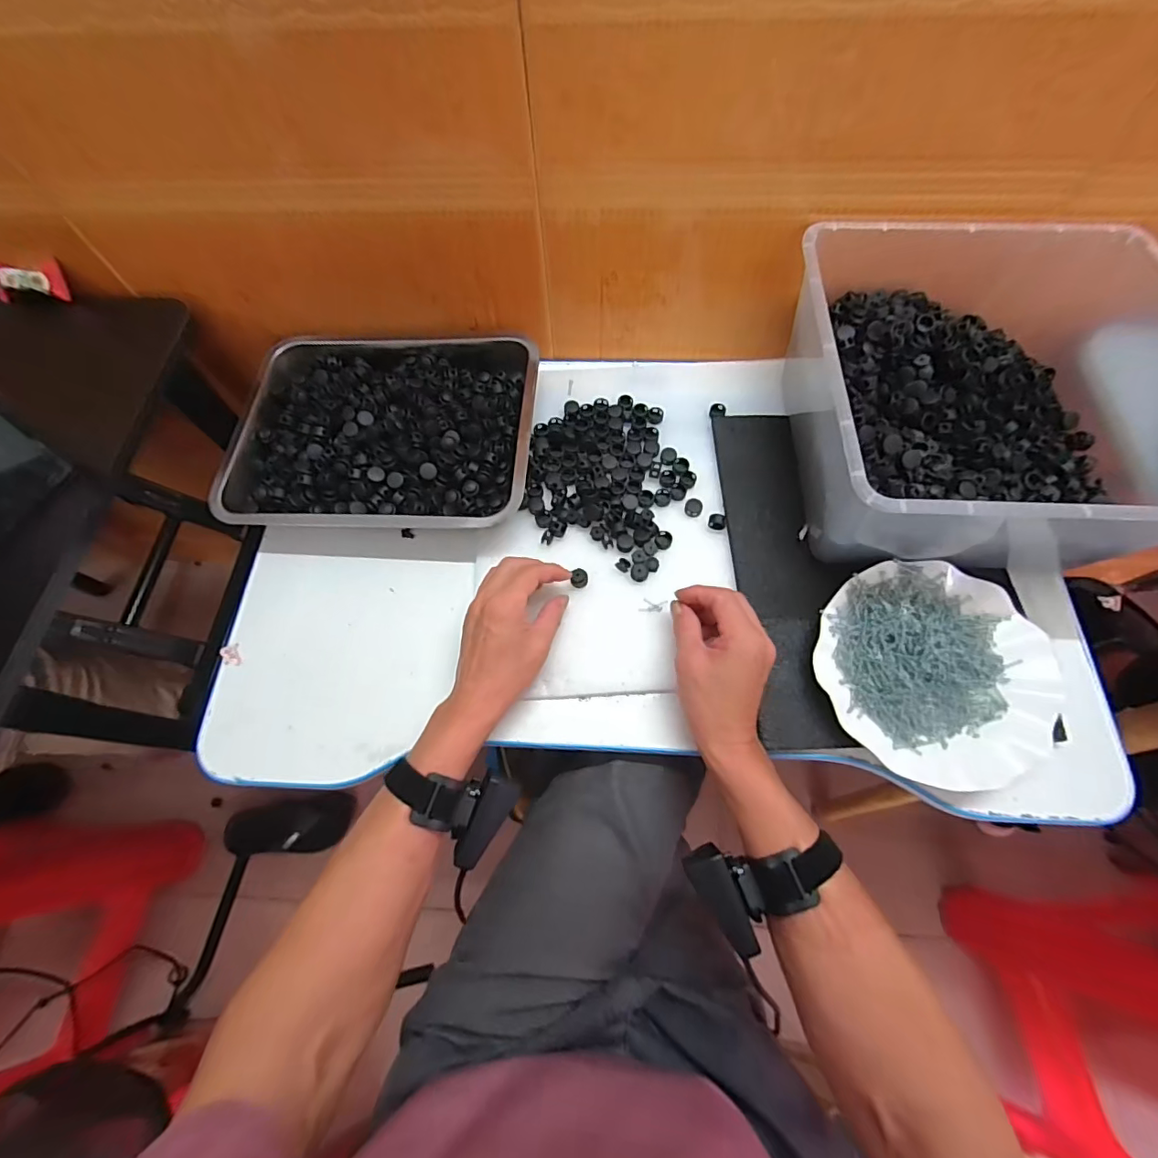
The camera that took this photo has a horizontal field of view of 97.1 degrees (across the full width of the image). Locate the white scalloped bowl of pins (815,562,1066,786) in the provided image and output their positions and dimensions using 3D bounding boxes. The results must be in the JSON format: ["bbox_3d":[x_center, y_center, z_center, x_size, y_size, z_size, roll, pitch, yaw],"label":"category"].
[{"bbox_3d":[0.295,0.075,0.425,0.185,0.034,0.177,-1,67,2],"label":"white scalloped bowl of pins"}]

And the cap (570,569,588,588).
[{"bbox_3d":[0.002,-0.001,0.489,0.014,0.011,0.018,19,69,10],"label":"cap"}]

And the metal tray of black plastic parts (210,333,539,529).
[{"bbox_3d":[-0.202,-0.174,0.545,0.312,0.046,0.264,3,67,4],"label":"metal tray of black plastic parts"}]

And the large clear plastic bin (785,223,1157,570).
[{"bbox_3d":[0.353,-0.154,0.455,0.311,0.139,0.296,1,67,3],"label":"large clear plastic bin"}]

